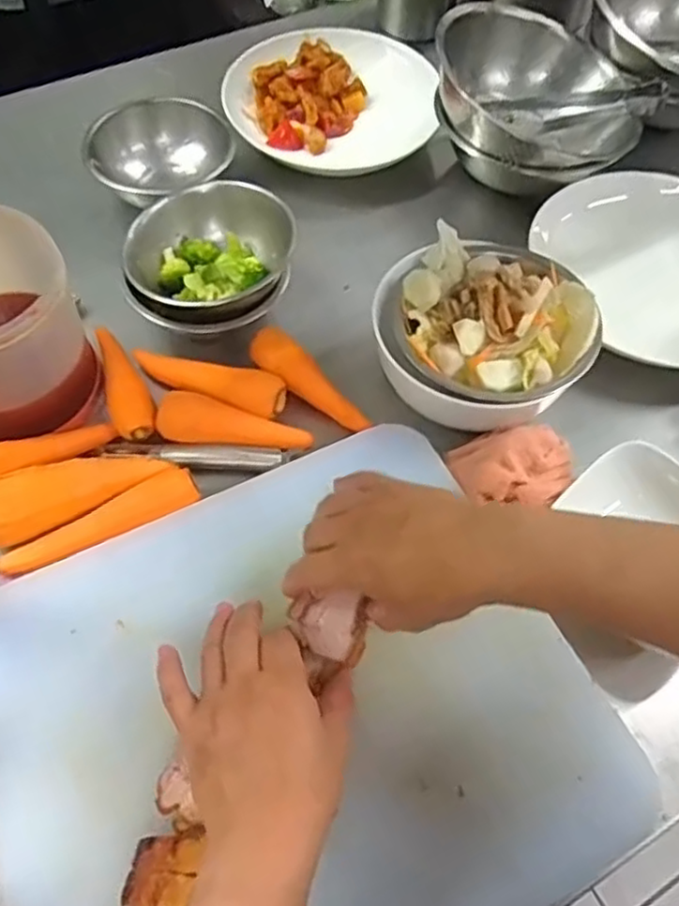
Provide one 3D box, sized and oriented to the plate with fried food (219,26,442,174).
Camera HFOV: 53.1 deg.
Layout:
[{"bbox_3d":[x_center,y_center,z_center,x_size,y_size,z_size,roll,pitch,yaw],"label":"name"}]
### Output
[{"bbox_3d":[-0.012,-0.423,0.799,0.237,0.052,0.205,-3,59,-3],"label":"plate with fried food"}]

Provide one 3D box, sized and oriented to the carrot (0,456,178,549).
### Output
[{"bbox_3d":[-0.208,0.027,0.528,0.144,0.041,0.036,-25,62,-15],"label":"carrot"}]

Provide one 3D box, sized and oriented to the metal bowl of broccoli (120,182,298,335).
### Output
[{"bbox_3d":[-0.117,-0.178,0.628,0.153,0.082,0.124,-8,59,-6],"label":"metal bowl of broccoli"}]

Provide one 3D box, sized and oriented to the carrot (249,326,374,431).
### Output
[{"bbox_3d":[-0.028,-0.065,0.607,0.127,0.034,0.031,39,65,20],"label":"carrot"}]

